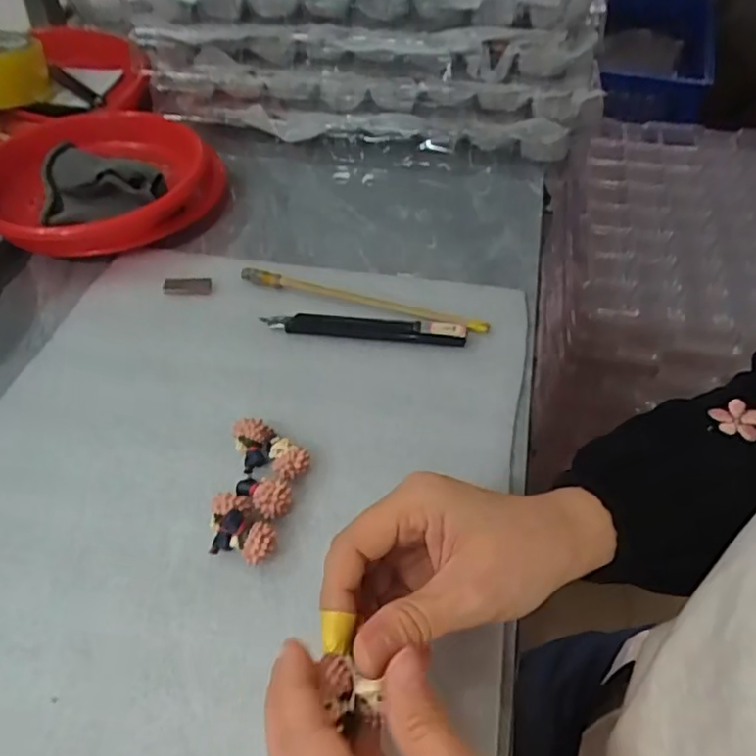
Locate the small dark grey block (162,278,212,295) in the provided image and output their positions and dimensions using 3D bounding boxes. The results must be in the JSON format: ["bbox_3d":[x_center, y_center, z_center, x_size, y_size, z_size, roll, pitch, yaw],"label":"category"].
[{"bbox_3d":[-0.138,-0.067,0.448,0.035,0.004,0.015,2,66,-1],"label":"small dark grey block"}]

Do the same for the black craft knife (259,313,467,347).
[{"bbox_3d":[-0.010,-0.034,0.415,0.136,0.010,0.017,5,47,7],"label":"black craft knife"}]

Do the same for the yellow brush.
[{"bbox_3d":[-0.013,-0.055,0.432,0.180,0.012,0.012,12,48,14],"label":"yellow brush"}]

